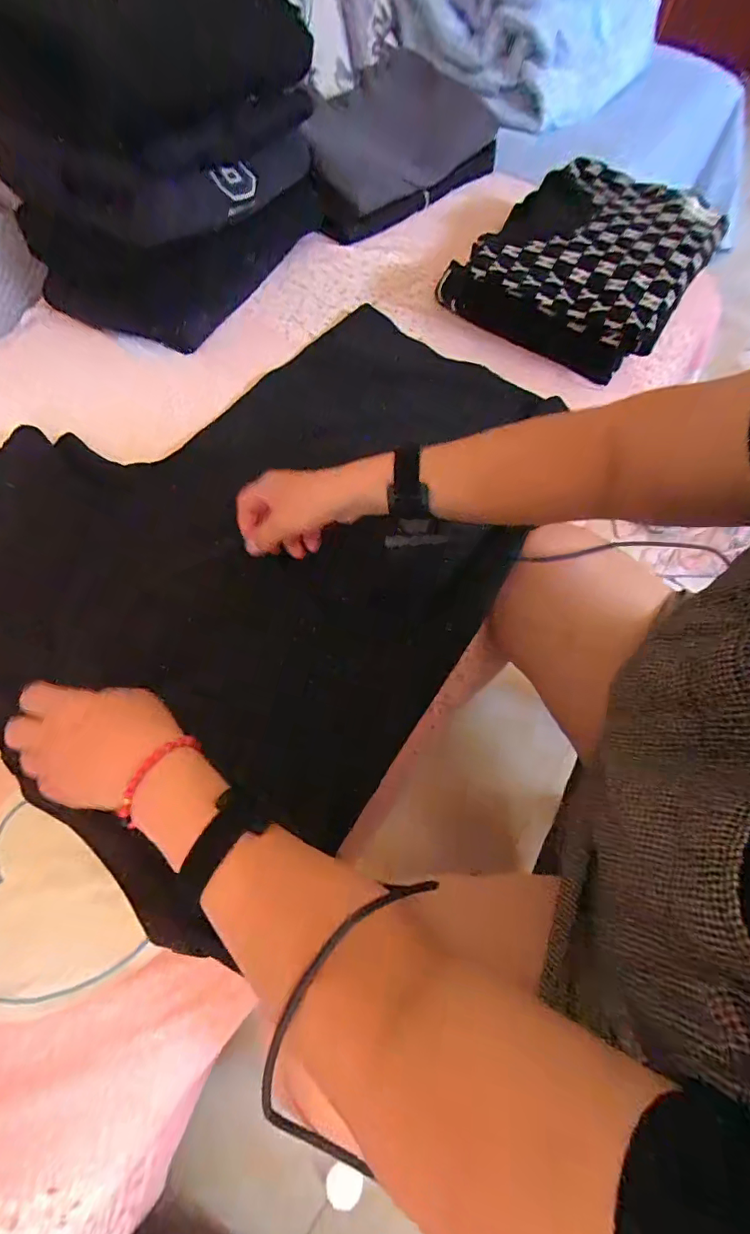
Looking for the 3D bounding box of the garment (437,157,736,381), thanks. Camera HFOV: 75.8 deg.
[{"bbox_3d":[0.280,-0.481,0.657,0.281,0.109,0.297,32,68,14],"label":"garment"}]

